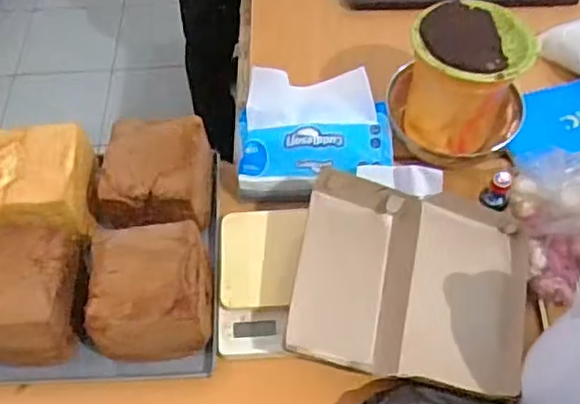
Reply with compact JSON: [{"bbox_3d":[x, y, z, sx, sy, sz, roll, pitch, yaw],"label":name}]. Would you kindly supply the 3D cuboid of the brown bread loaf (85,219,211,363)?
[{"bbox_3d":[-0.143,0.095,0.681,0.114,0.085,0.132,-3,56,-1],"label":"brown bread loaf"}]

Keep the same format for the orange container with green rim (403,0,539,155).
[{"bbox_3d":[0.205,-0.136,0.791,0.128,0.147,0.114,3,56,4],"label":"orange container with green rim"}]

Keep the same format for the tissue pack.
[{"bbox_3d":[0.027,-0.085,0.793,0.182,0.078,0.125,-5,56,-2],"label":"tissue pack"}]

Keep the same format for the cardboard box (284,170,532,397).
[{"bbox_3d":[0.133,0.083,0.716,0.249,0.085,0.208,8,57,7],"label":"cardboard box"}]

